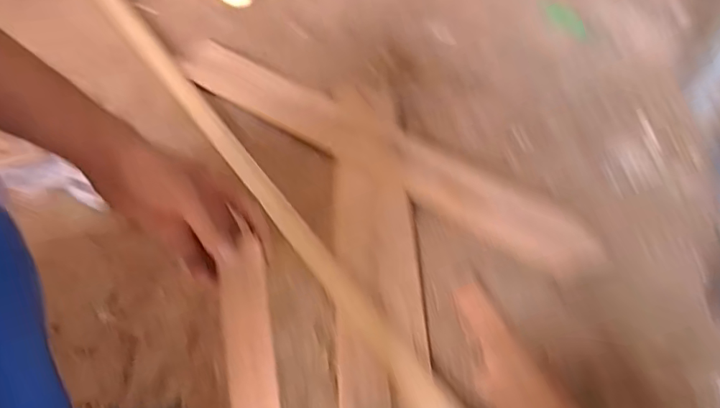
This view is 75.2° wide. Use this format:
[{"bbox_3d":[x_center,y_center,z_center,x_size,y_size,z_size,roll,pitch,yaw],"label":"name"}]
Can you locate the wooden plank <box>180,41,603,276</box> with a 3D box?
[{"bbox_3d":[0.006,-0.105,0.796,0.783,0.024,0.112,31,53,17],"label":"wooden plank"}]

